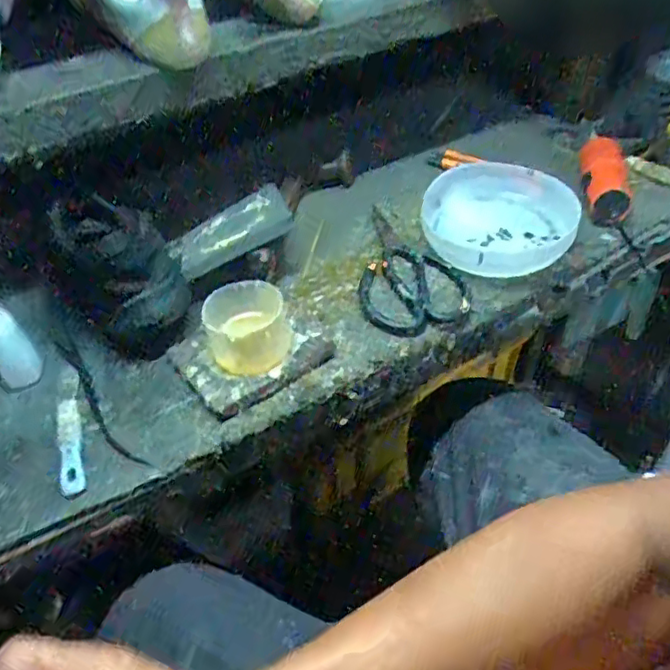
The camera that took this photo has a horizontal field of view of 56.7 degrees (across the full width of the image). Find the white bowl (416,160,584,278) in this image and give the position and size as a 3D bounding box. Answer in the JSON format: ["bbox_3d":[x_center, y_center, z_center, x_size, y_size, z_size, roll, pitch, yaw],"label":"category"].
[{"bbox_3d":[0.163,-0.119,0.633,0.151,0.040,0.151,-1,46,1],"label":"white bowl"}]

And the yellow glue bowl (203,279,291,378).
[{"bbox_3d":[-0.074,-0.004,0.537,0.070,0.051,0.072,-10,46,-7],"label":"yellow glue bowl"}]

